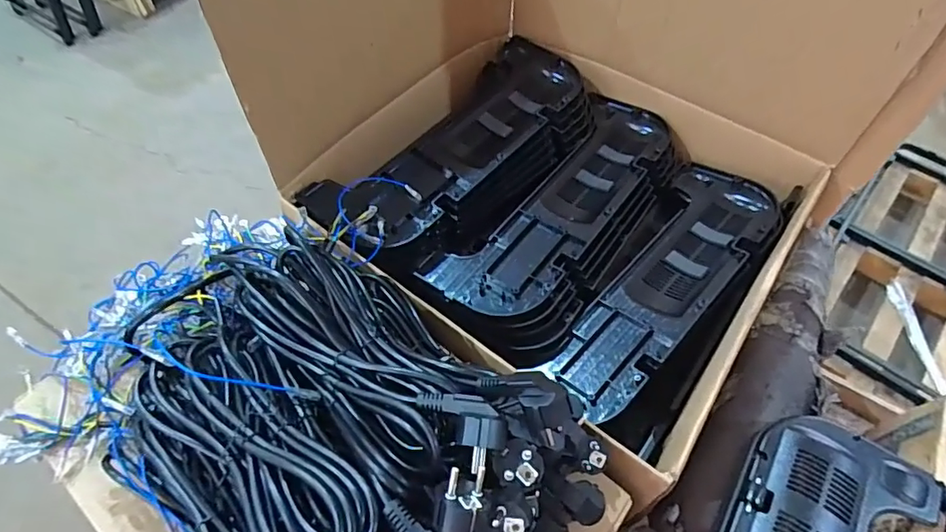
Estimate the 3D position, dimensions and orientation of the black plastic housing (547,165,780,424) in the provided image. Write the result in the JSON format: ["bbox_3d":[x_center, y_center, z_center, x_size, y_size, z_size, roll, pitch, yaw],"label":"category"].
[{"bbox_3d":[0.263,0.019,0.682,0.147,0.044,0.461,32,60,20],"label":"black plastic housing"}]

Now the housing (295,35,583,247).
[{"bbox_3d":[-0.019,-0.183,0.786,0.181,0.073,0.489,34,60,21],"label":"housing"}]

